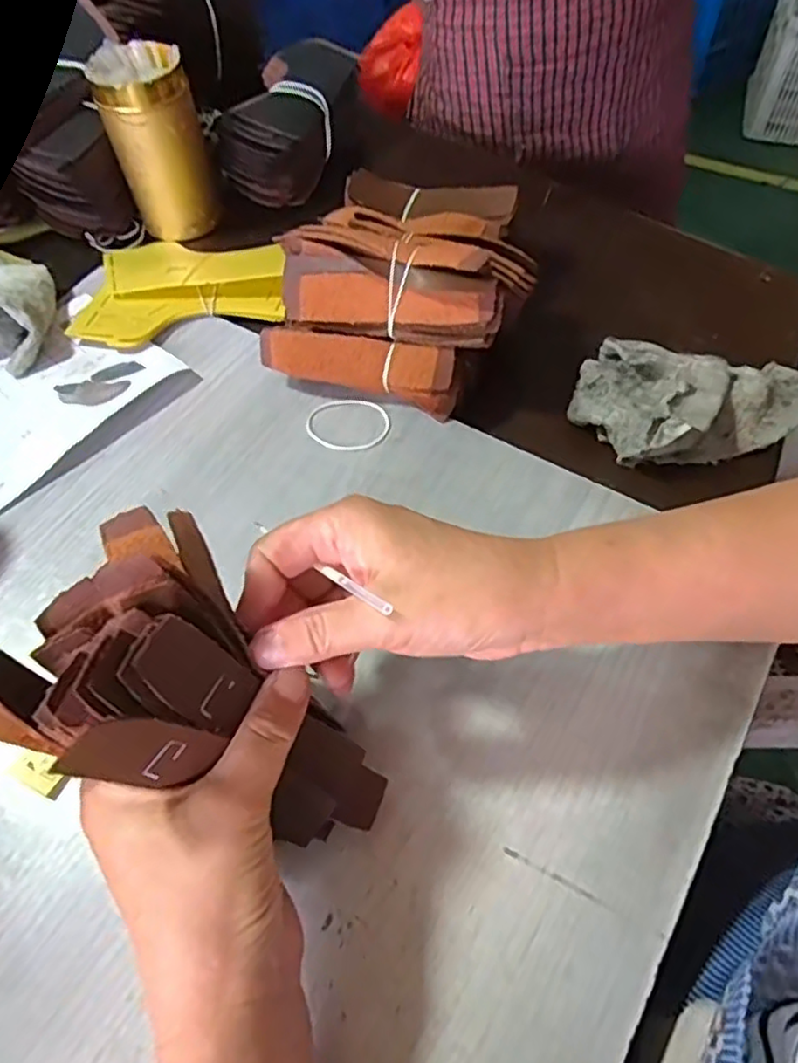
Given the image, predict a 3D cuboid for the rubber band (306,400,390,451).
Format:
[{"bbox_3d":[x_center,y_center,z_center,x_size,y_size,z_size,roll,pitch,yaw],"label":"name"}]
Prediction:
[{"bbox_3d":[-0.035,-0.073,0.444,0.056,0.004,0.046,-1,57,3],"label":"rubber band"}]

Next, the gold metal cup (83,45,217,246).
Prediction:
[{"bbox_3d":[-0.193,-0.312,0.536,0.070,0.120,0.062,-17,57,-8],"label":"gold metal cup"}]

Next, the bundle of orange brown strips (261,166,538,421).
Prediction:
[{"bbox_3d":[0.011,-0.187,0.462,0.158,0.093,0.198,13,59,12],"label":"bundle of orange brown strips"}]

